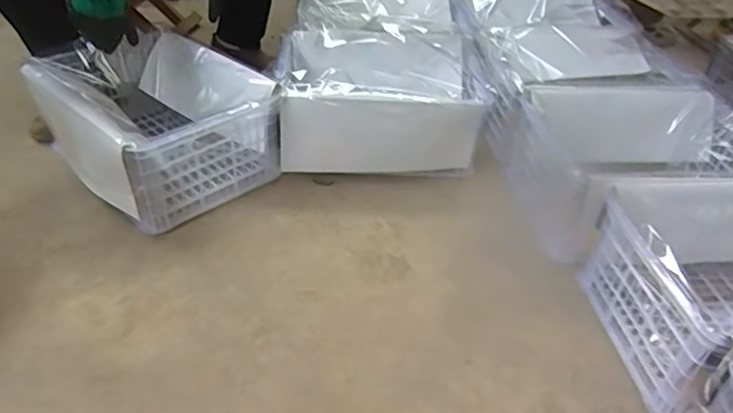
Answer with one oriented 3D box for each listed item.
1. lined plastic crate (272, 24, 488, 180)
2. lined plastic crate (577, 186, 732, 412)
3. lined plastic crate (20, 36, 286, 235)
[{"bbox_3d":[0.042,-0.242,1.274,0.424,0.199,0.343,-2,39,-8],"label":"lined plastic crate"},{"bbox_3d":[0.585,0.127,0.868,0.437,0.178,0.321,-2,39,-8],"label":"lined plastic crate"},{"bbox_3d":[-0.412,-0.166,1.125,0.322,0.185,0.409,-28,48,-34],"label":"lined plastic crate"}]

